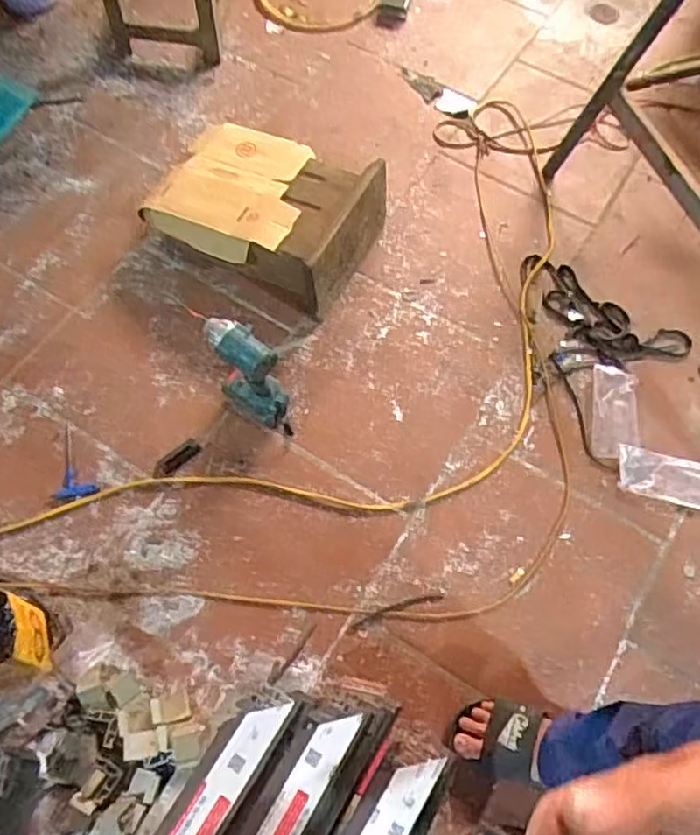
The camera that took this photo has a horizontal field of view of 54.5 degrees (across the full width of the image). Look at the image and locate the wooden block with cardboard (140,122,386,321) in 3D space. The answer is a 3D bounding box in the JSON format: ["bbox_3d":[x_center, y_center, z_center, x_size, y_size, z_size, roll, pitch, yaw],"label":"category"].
[{"bbox_3d":[-0.171,-0.436,1.404,0.439,0.142,0.319,22,66,8],"label":"wooden block with cardboard"}]

